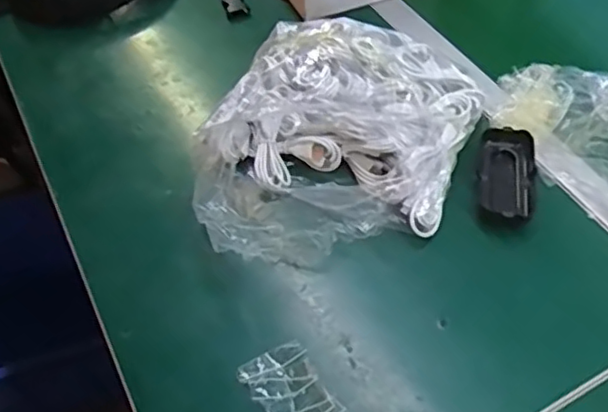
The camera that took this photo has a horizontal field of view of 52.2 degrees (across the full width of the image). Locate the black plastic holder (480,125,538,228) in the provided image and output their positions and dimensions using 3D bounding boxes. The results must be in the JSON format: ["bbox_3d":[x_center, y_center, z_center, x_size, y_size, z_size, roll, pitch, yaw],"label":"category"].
[{"bbox_3d":[0.200,-0.026,0.608,0.051,0.028,0.114,6,52,8],"label":"black plastic holder"}]

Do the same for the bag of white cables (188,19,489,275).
[{"bbox_3d":[0.035,-0.078,0.619,0.255,0.091,0.301,10,53,11],"label":"bag of white cables"}]

